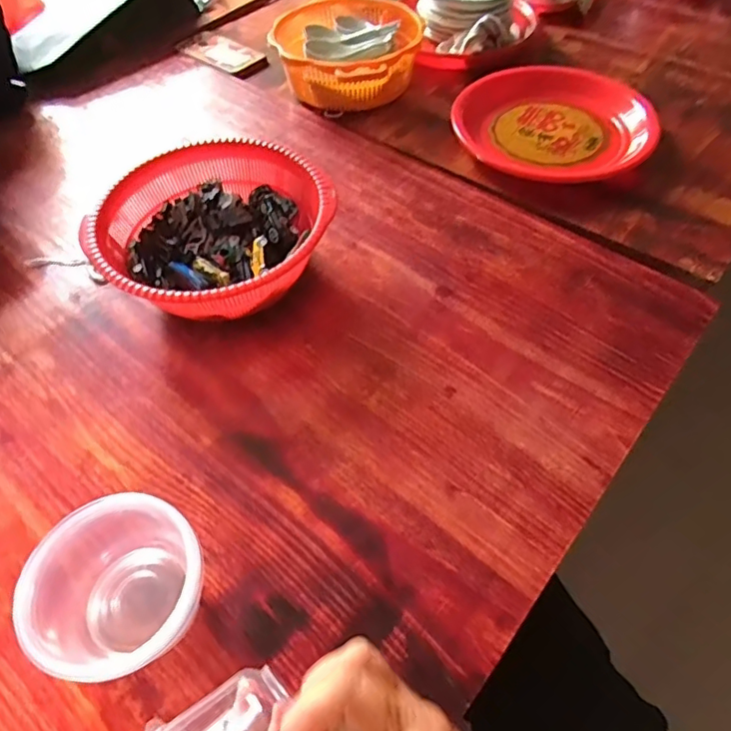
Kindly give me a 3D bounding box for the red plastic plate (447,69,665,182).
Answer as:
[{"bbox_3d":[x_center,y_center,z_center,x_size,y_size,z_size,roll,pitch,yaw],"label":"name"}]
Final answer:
[{"bbox_3d":[0.246,-0.321,0.736,0.246,0.047,0.176,10,65,7],"label":"red plastic plate"}]

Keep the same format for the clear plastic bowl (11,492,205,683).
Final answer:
[{"bbox_3d":[-0.170,0.160,0.398,0.113,0.080,0.111,-1,55,2],"label":"clear plastic bowl"}]

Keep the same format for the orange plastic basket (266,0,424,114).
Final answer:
[{"bbox_3d":[-0.018,-0.463,0.827,0.209,0.073,0.232,-39,62,-22],"label":"orange plastic basket"}]

